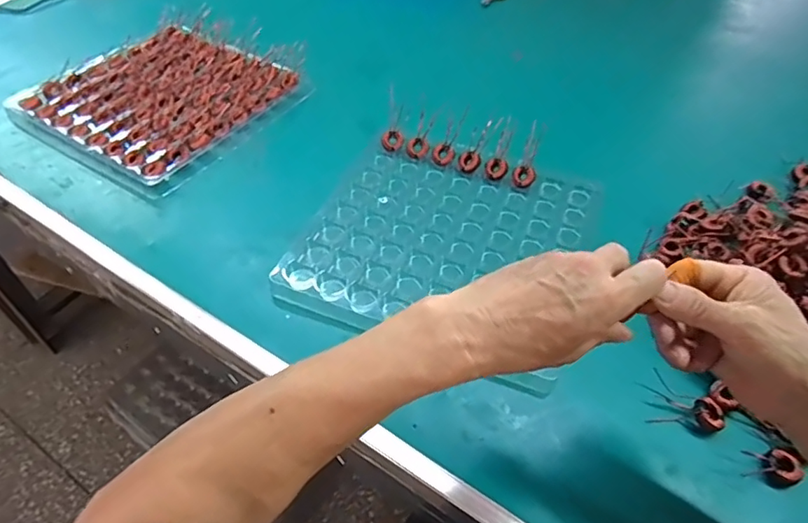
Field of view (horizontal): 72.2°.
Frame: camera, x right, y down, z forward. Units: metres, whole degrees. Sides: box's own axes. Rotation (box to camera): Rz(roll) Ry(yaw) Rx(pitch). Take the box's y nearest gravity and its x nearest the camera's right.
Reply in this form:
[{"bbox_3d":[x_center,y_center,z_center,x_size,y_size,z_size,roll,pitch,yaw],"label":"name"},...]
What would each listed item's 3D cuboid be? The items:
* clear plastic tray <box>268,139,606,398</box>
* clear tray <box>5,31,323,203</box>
[{"bbox_3d":[0.046,-0.022,0.602,0.282,0.020,0.281,19,50,11],"label":"clear plastic tray"},{"bbox_3d":[-0.325,-0.220,0.748,0.280,0.039,0.278,28,54,20],"label":"clear tray"}]

